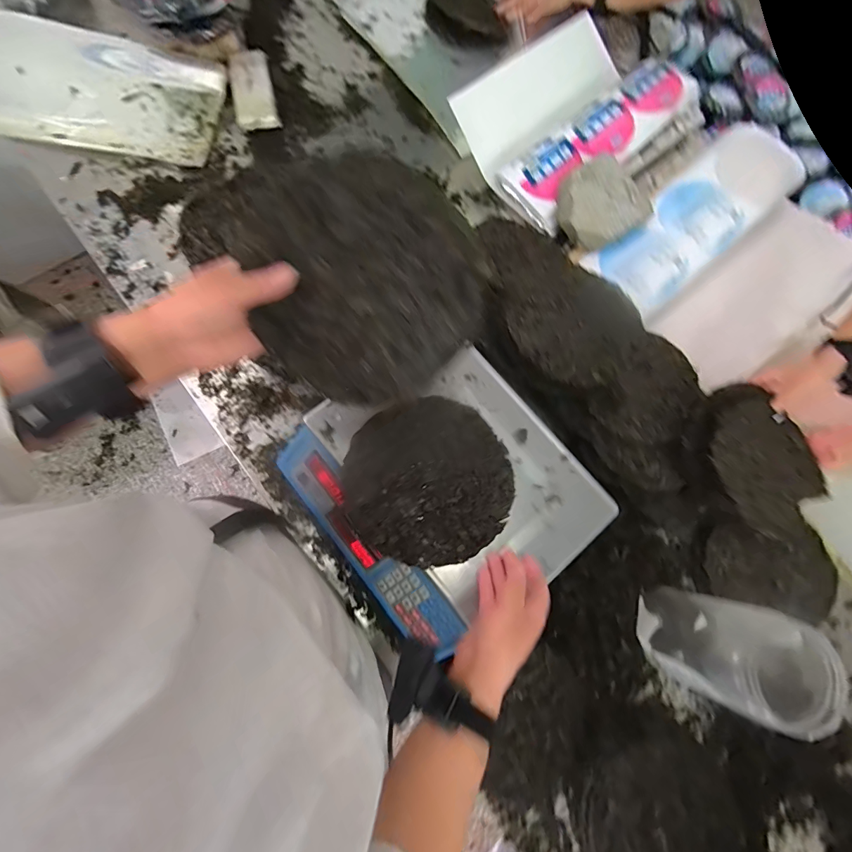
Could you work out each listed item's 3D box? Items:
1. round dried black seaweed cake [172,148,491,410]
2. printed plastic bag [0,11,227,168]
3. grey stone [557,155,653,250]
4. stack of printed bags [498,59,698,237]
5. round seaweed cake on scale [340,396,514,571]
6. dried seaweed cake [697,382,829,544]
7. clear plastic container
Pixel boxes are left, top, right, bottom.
[{"bbox_3d":[-0.059,-0.121,0.334,0.184,0.008,0.203,-34,109,8],"label":"round dried black seaweed cake"},{"bbox_3d":[-0.661,-0.655,0.783,0.516,0.035,0.252,12,75,0],"label":"printed plastic bag"},{"bbox_3d":[0.327,-0.410,0.756,0.148,0.048,0.145,1,76,-3],"label":"grey stone"},{"bbox_3d":[0.340,-0.569,0.799,0.434,0.031,0.163,-44,82,-10],"label":"stack of printed bags"},{"bbox_3d":[0.003,0.064,0.474,0.186,0.021,0.184,0,78,-2],"label":"round seaweed cake on scale"},{"bbox_3d":[0.494,0.049,0.607,0.209,0.030,0.182,44,68,-2],"label":"dried seaweed cake"},{"bbox_3d":[0.390,0.290,0.520,0.131,0.194,0.117,29,76,4],"label":"clear plastic container"}]

